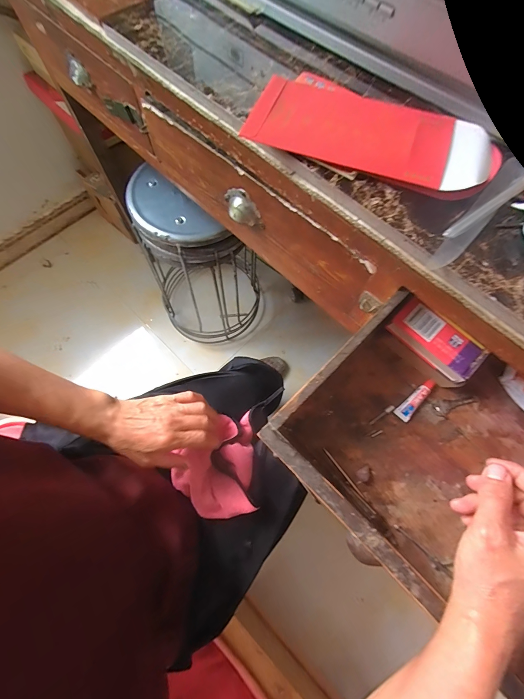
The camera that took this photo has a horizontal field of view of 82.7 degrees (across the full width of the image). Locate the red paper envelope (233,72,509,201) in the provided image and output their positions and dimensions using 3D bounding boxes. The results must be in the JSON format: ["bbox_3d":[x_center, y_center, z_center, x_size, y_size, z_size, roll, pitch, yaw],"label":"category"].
[{"bbox_3d":[0.095,-0.189,0.257,0.201,0.012,0.104,22,70,9],"label":"red paper envelope"}]

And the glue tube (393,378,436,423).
[{"bbox_3d":[0.199,0.065,0.385,0.019,0.009,0.063,42,92,12],"label":"glue tube"}]

